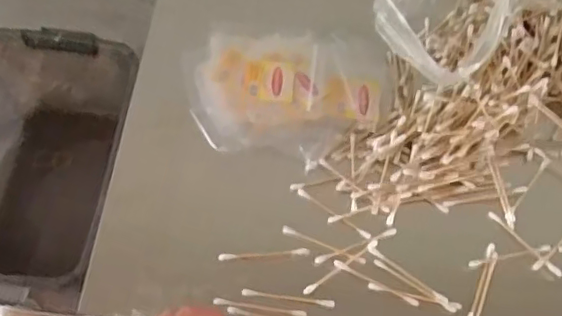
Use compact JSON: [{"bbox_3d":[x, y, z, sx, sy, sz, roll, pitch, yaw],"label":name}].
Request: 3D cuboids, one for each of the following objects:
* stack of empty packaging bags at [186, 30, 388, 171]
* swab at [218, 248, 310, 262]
[{"bbox_3d":[0.003,-0.060,0.521,0.172,0.018,0.122,11,67,3],"label":"stack of empty packaging bags"},{"bbox_3d":[-0.013,0.078,0.477,0.072,0.004,0.007,-3,67,-3],"label":"swab"}]

